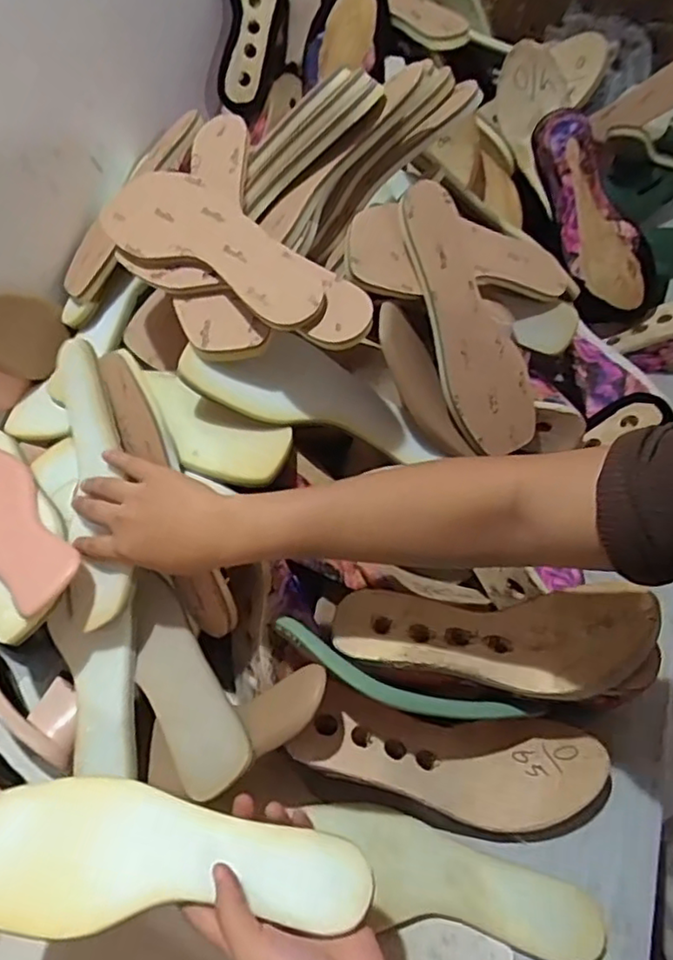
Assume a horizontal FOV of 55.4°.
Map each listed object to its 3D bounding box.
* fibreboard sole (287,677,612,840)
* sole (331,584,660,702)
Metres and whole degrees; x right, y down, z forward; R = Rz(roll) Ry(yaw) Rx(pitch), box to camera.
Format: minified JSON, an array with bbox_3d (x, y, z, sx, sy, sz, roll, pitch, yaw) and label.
[{"bbox_3d":[0.087,0.212,0.488,0.243,0.047,0.082,14,53,-7],"label":"fibreboard sole"},{"bbox_3d":[0.115,0.116,0.487,0.230,0.041,0.083,0,53,5],"label":"sole"}]

